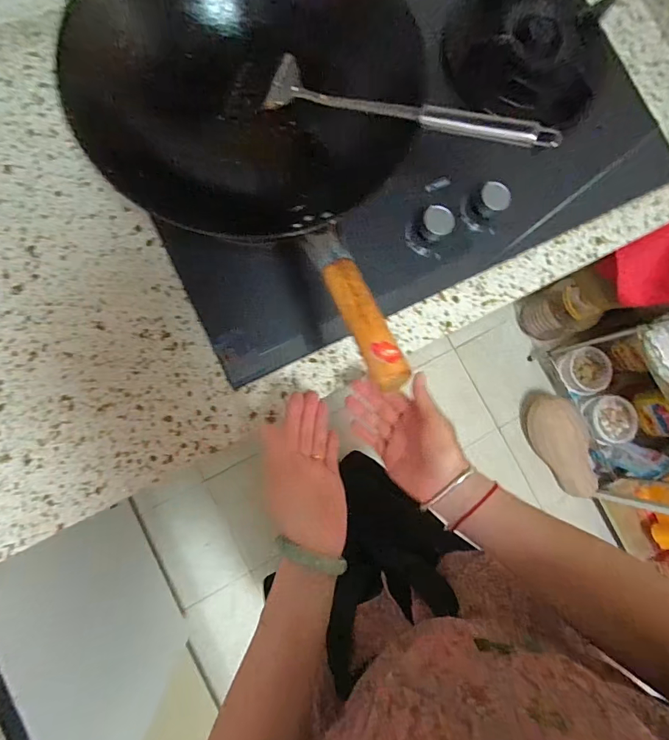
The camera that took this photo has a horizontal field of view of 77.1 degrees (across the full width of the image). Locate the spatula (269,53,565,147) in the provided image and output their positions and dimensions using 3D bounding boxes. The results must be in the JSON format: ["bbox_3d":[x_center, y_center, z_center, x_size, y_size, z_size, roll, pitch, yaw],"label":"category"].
[{"bbox_3d":[0.069,-0.258,0.422,0.296,0.030,0.058,22,81,17],"label":"spatula"}]

